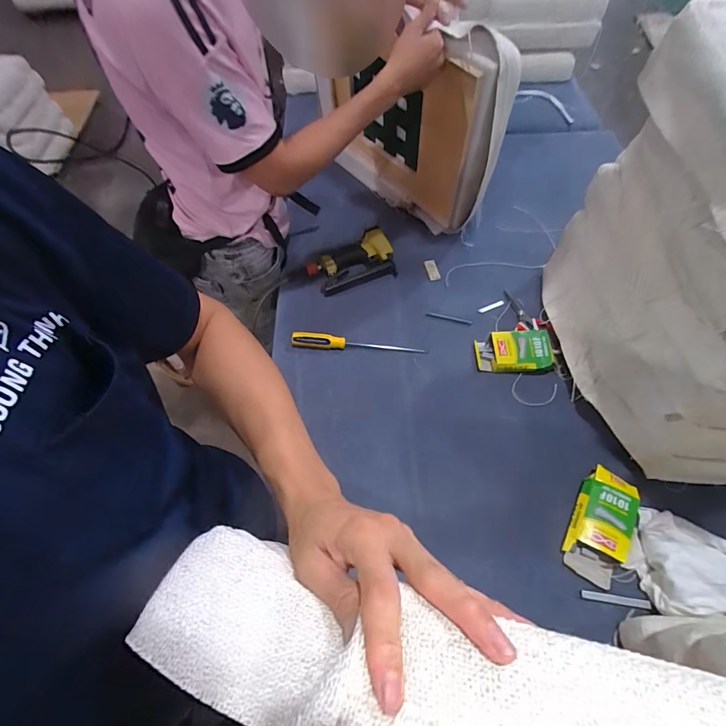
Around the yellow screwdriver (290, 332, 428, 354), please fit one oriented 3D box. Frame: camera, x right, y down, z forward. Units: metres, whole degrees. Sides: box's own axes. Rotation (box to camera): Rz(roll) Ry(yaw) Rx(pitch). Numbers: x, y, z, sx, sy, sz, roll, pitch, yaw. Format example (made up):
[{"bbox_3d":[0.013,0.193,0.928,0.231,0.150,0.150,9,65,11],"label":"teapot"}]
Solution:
[{"bbox_3d":[-0.012,-0.039,0.819,0.279,0.024,0.029,4,60,5],"label":"yellow screwdriver"}]

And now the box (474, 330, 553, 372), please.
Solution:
[{"bbox_3d":[0.302,-0.026,0.785,0.139,0.032,0.081,4,60,4],"label":"box"}]

